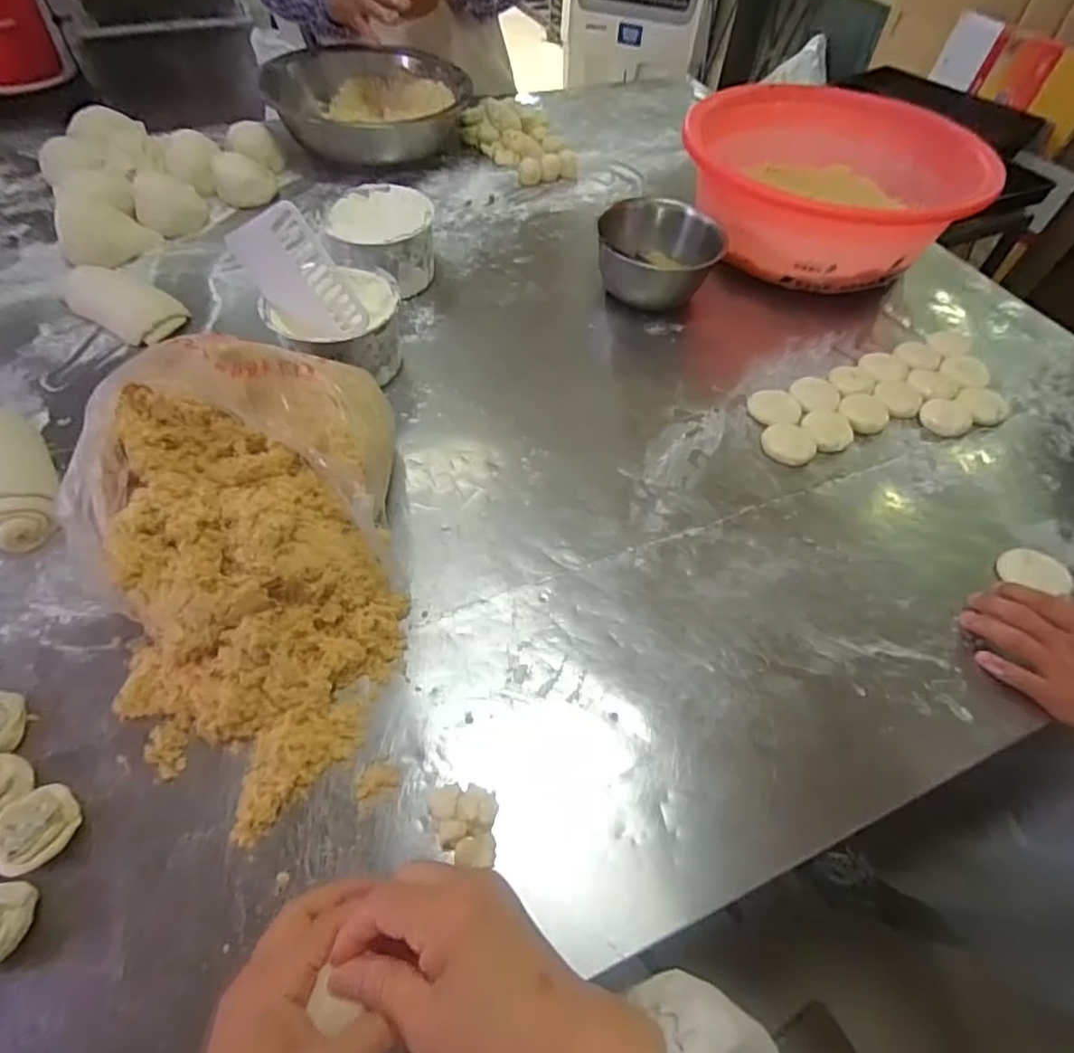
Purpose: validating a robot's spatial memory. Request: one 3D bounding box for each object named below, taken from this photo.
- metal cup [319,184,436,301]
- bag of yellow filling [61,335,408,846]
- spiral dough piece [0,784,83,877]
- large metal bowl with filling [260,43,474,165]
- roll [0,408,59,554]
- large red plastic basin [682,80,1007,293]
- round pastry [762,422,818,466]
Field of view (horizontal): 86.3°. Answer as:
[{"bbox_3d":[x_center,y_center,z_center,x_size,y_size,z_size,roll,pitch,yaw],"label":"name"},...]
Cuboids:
[{"bbox_3d":[-0.211,-0.390,0.788,0.138,0.103,0.162,13,56,6],"label":"metal cup"},{"bbox_3d":[-0.235,0.013,0.466,0.222,0.173,0.364,-7,56,-7],"label":"bag of yellow filling"},{"bbox_3d":[-0.358,0.216,0.412,0.048,0.026,0.051,-30,62,-21],"label":"spiral dough piece"},{"bbox_3d":[-0.300,-0.772,1.032,0.329,0.125,0.273,-9,56,-8],"label":"large metal bowl with filling"},{"bbox_3d":[-0.529,-0.050,0.573,0.064,0.047,0.176,-31,62,-21],"label":"roll"},{"bbox_3d":[0.435,-0.519,0.881,0.402,0.152,0.358,21,57,12],"label":"large red plastic basin"},{"bbox_3d":[0.290,-0.095,0.661,0.060,0.013,0.058,1,55,-2],"label":"round pastry"}]

